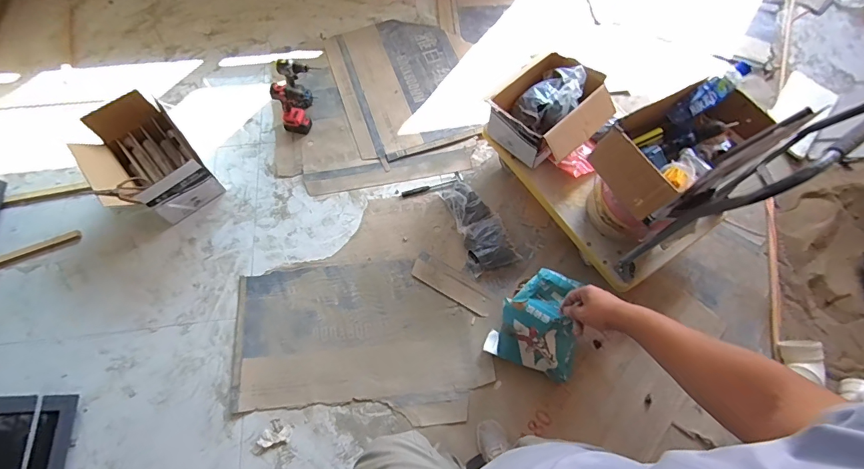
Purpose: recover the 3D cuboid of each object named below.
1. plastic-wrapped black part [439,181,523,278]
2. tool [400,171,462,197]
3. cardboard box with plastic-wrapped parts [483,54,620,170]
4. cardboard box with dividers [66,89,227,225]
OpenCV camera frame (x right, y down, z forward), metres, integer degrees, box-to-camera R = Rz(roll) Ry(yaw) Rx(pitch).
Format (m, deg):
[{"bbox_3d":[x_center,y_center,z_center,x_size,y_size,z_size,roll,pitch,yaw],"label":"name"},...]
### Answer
[{"bbox_3d":[0.192,-0.041,1.630,0.193,0.074,0.381,-20,70,-8],"label":"plastic-wrapped black part"},{"bbox_3d":[0.003,-0.210,1.727,0.268,0.028,0.052,-18,70,-7],"label":"tool"},{"bbox_3d":[0.442,-0.461,1.518,0.369,0.207,0.353,-42,74,-17],"label":"cardboard box with plastic-wrapped parts"},{"bbox_3d":[-1.117,-0.281,1.587,0.334,0.249,0.459,-37,73,-13],"label":"cardboard box with dividers"}]

